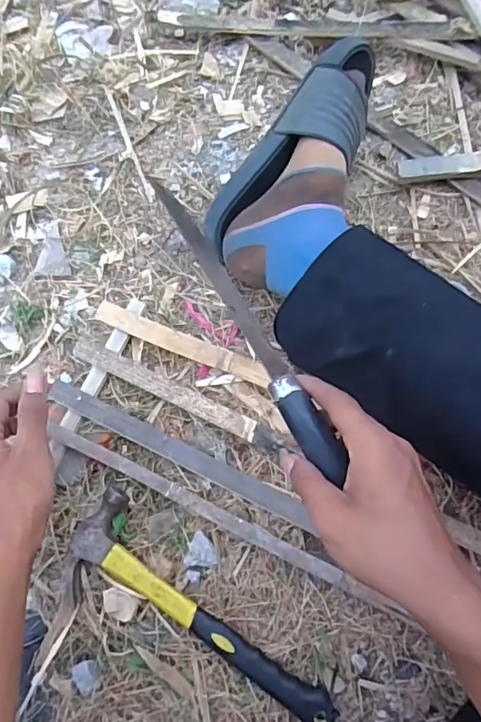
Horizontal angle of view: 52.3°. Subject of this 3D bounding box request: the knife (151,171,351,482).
[{"bbox_3d":[0.002,-0.028,0.343,0.022,0.013,0.245,-29,76,-7],"label":"knife"}]

